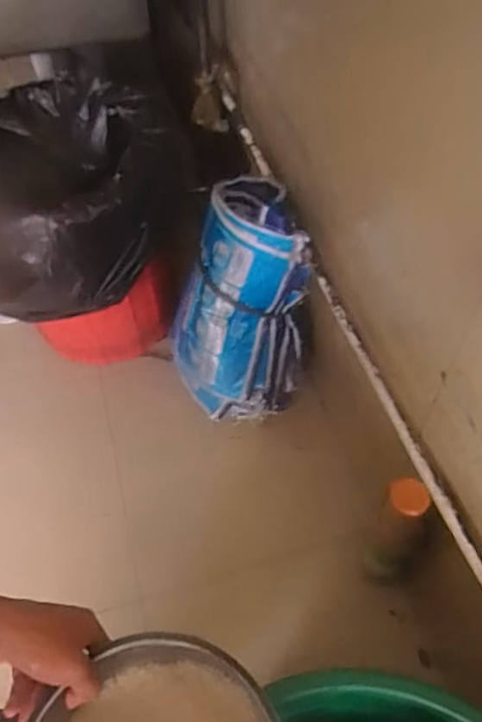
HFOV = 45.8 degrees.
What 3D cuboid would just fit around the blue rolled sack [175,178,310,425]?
[{"bbox_3d":[-0.001,-0.114,1.282,0.286,0.527,0.216,15,32,14],"label":"blue rolled sack"}]

